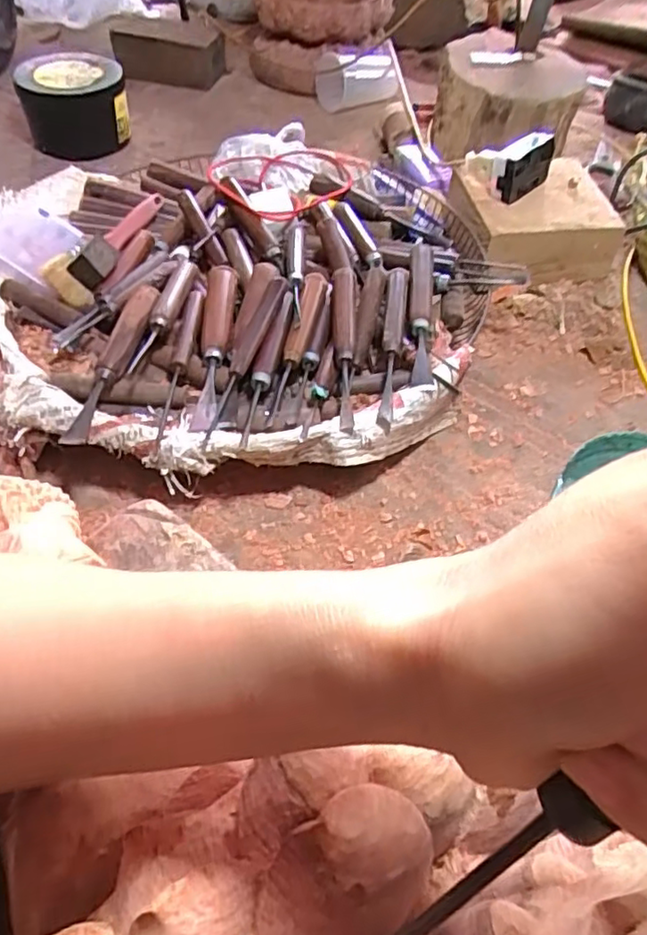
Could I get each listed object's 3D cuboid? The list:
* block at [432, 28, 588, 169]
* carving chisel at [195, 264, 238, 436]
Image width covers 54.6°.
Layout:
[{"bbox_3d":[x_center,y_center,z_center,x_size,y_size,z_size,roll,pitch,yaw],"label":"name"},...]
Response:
[{"bbox_3d":[0.256,-0.517,0.879,0.187,0.108,0.200,9,51,7],"label":"block"},{"bbox_3d":[-0.094,-0.109,0.544,0.028,0.022,0.192,-1,53,-3],"label":"carving chisel"}]

